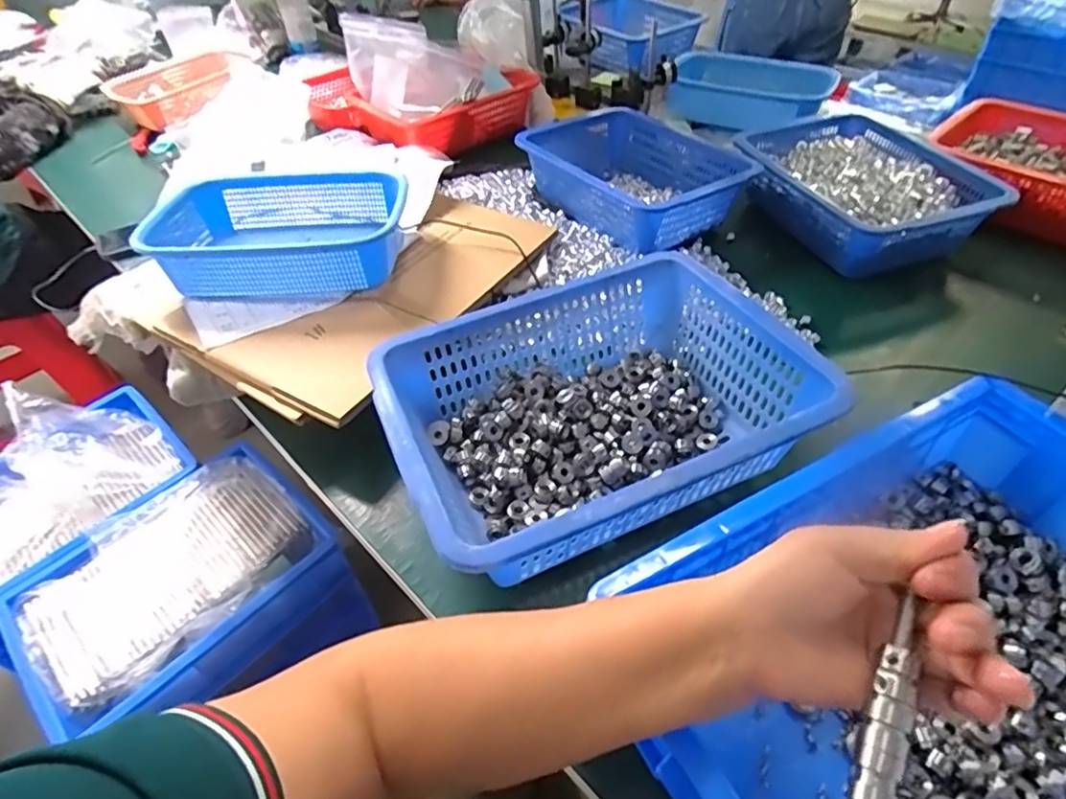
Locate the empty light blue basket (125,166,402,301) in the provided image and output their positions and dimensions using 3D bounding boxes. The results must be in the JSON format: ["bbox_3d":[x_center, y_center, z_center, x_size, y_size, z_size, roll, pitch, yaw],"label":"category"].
[{"bbox_3d":[-0.299,-0.206,0.723,0.287,0.074,0.199,-4,47,-2],"label":"empty light blue basket"}]

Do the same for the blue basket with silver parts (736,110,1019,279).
[{"bbox_3d":[0.453,-0.291,0.841,0.241,0.098,0.319,-15,48,-12],"label":"blue basket with silver parts"}]

